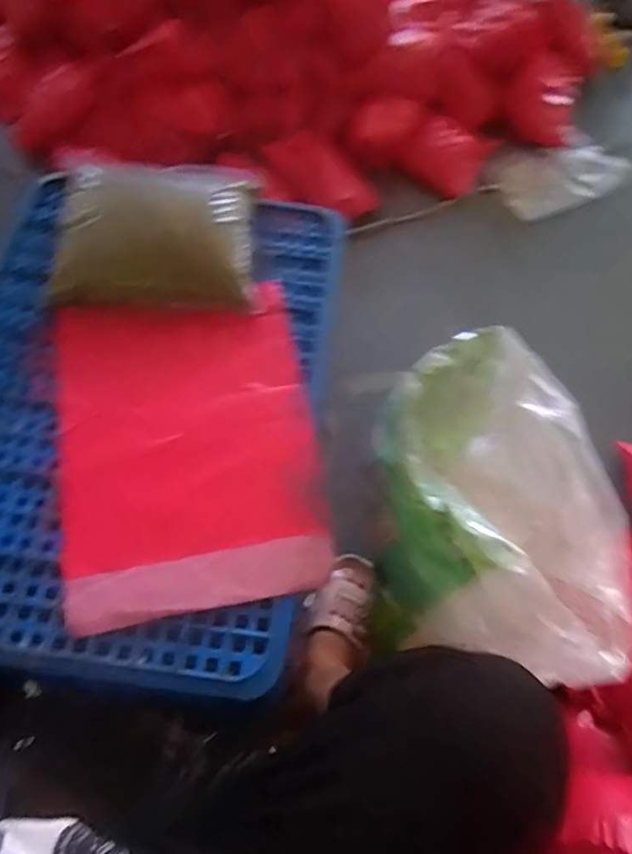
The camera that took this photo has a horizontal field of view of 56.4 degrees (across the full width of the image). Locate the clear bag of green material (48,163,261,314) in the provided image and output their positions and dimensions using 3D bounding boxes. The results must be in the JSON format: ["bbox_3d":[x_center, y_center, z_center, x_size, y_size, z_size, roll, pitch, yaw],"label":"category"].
[{"bbox_3d":[-0.188,-0.228,0.696,0.227,0.057,0.205,-2,62,-4],"label":"clear bag of green material"}]

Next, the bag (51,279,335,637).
[{"bbox_3d":[-0.131,0.014,0.616,0.255,0.044,0.349,-10,63,-8],"label":"bag"}]

